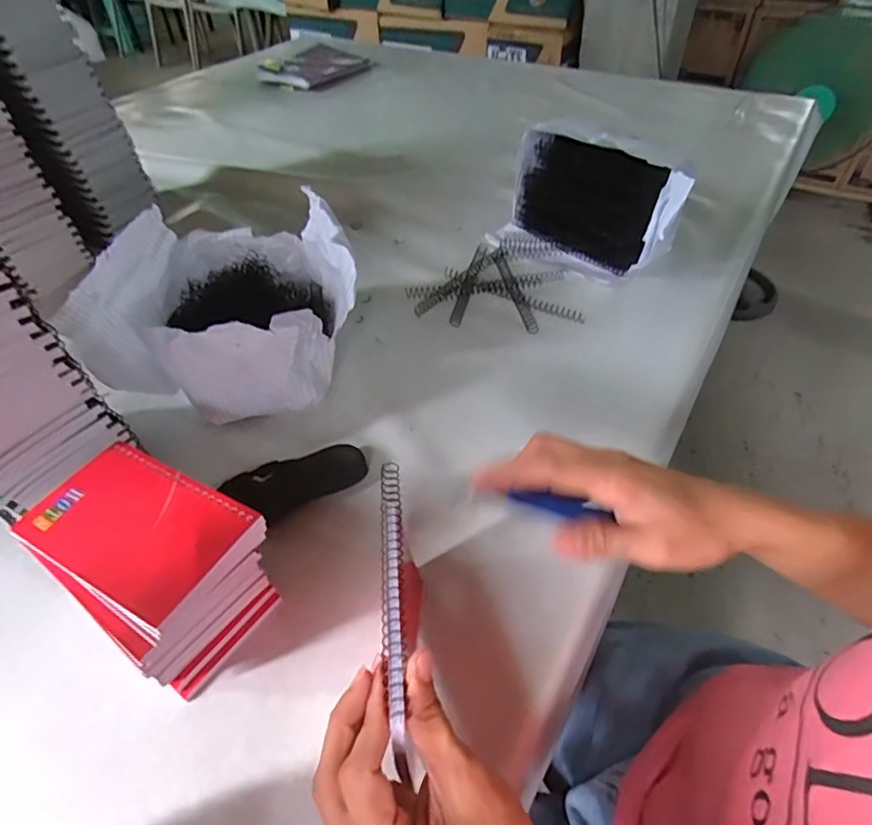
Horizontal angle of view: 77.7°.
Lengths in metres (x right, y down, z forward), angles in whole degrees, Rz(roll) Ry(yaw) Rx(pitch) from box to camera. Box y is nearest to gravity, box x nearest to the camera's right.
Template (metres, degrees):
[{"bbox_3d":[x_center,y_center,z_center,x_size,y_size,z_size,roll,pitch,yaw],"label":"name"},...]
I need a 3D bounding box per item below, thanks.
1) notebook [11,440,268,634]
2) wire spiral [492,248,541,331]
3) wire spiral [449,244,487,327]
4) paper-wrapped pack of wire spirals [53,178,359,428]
[{"bbox_3d":[-0.179,0.068,0.327,0.130,0.013,0.080,22,52,20],"label":"notebook"},{"bbox_3d":[0.087,-0.150,0.621,0.021,0.013,0.167,-7,48,-5],"label":"wire spiral"},{"bbox_3d":[0.040,-0.154,0.620,0.014,0.014,0.152,11,49,11],"label":"wire spiral"},{"bbox_3d":[-0.186,-0.099,0.514,0.220,0.118,0.191,-6,48,-4],"label":"paper-wrapped pack of wire spirals"}]

